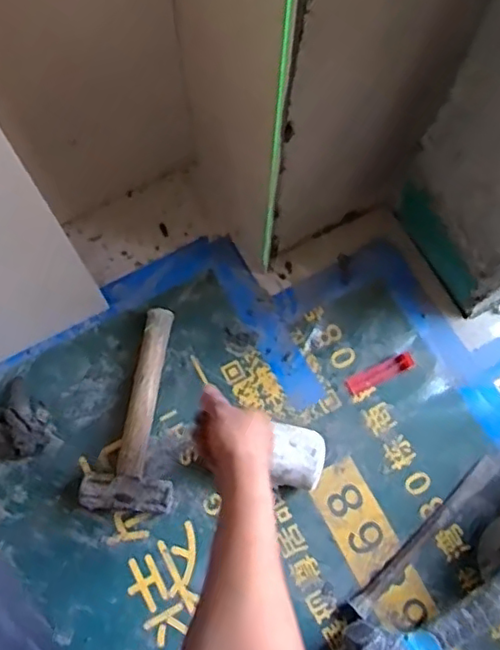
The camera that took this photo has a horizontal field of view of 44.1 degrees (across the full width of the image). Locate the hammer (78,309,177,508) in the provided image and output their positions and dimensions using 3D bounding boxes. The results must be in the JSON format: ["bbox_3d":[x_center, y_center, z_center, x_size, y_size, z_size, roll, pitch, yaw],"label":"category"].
[{"bbox_3d":[-0.127,0.100,0.747,0.103,0.044,0.247,8,74,2],"label":"hammer"}]

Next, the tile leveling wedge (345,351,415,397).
[{"bbox_3d":[0.164,0.061,0.776,0.088,0.014,0.023,-24,75,-7],"label":"tile leveling wedge"}]

